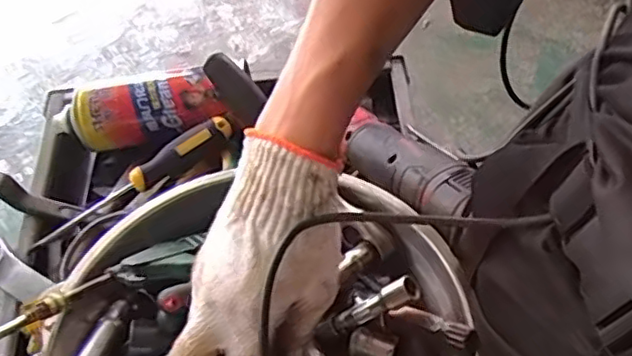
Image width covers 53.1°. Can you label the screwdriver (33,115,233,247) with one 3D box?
[{"bbox_3d":[-0.151,0.002,0.533,0.182,0.023,0.022,-33,54,-9],"label":"screwdriver"}]

